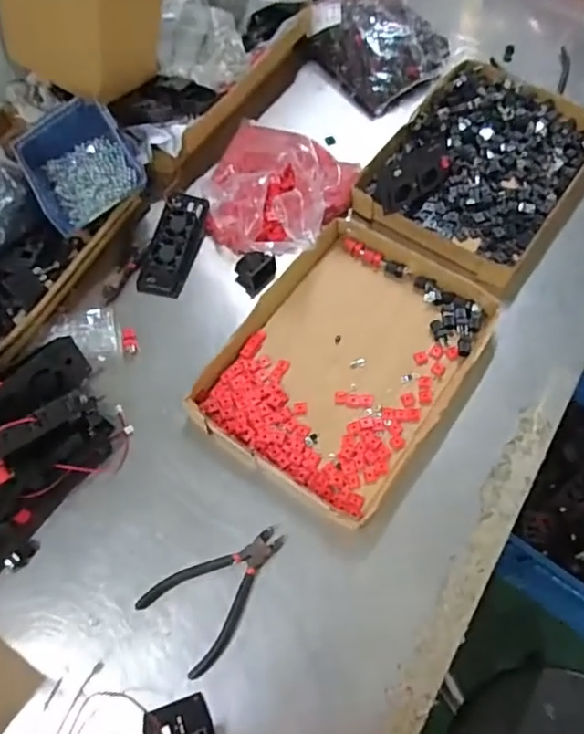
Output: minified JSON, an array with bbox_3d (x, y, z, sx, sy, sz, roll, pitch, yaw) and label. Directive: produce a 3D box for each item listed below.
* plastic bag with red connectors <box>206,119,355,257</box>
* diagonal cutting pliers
[{"bbox_3d":[-0.024,-0.239,0.744,0.197,0.070,0.203,27,68,13],"label":"plastic bag with red connectors"},{"bbox_3d":[-0.068,0.208,0.558,0.089,0.013,0.140,41,71,18],"label":"diagonal cutting pliers"}]

